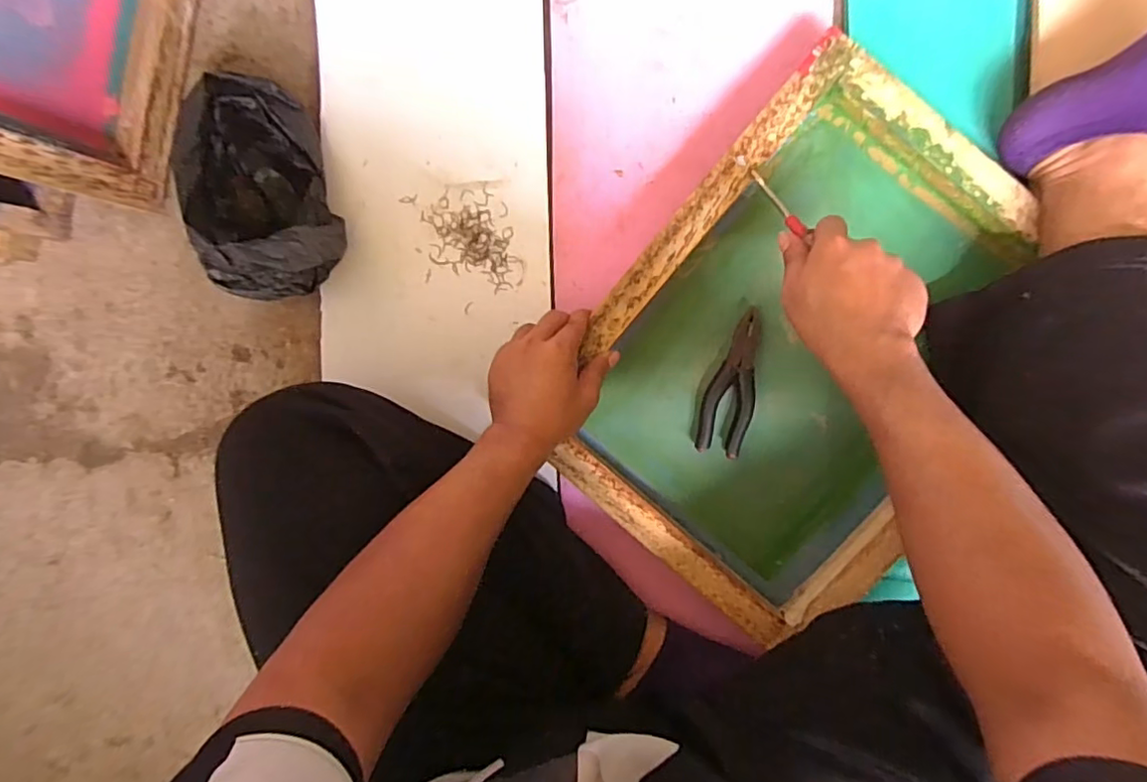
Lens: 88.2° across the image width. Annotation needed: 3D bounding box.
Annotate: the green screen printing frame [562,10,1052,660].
[{"bbox_3d":[0.215,-0.034,0.564,0.345,0.046,0.461,39,97,0],"label":"green screen printing frame"}]

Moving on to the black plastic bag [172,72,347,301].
[{"bbox_3d":[-0.304,-0.195,0.576,0.125,0.101,0.197,-17,94,6],"label":"black plastic bag"}]

